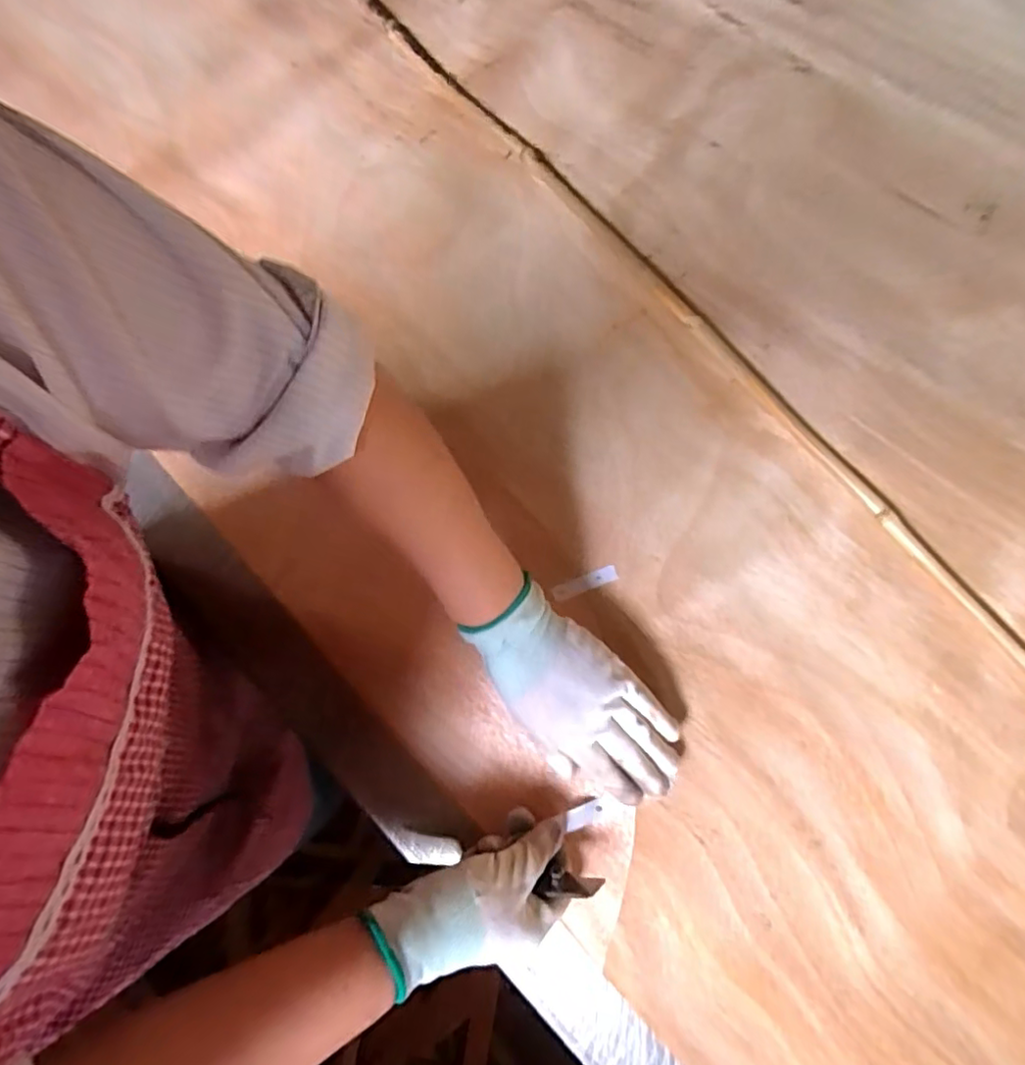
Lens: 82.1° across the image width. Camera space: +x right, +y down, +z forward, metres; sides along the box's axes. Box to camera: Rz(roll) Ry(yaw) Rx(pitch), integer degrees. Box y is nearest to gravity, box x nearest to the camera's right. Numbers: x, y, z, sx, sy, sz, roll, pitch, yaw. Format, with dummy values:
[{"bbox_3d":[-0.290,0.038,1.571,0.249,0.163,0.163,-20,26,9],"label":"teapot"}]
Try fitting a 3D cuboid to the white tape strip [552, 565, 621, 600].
[{"bbox_3d":[0.060,0.042,0.489,0.055,0.004,0.013,-21,77,0],"label":"white tape strip"}]

